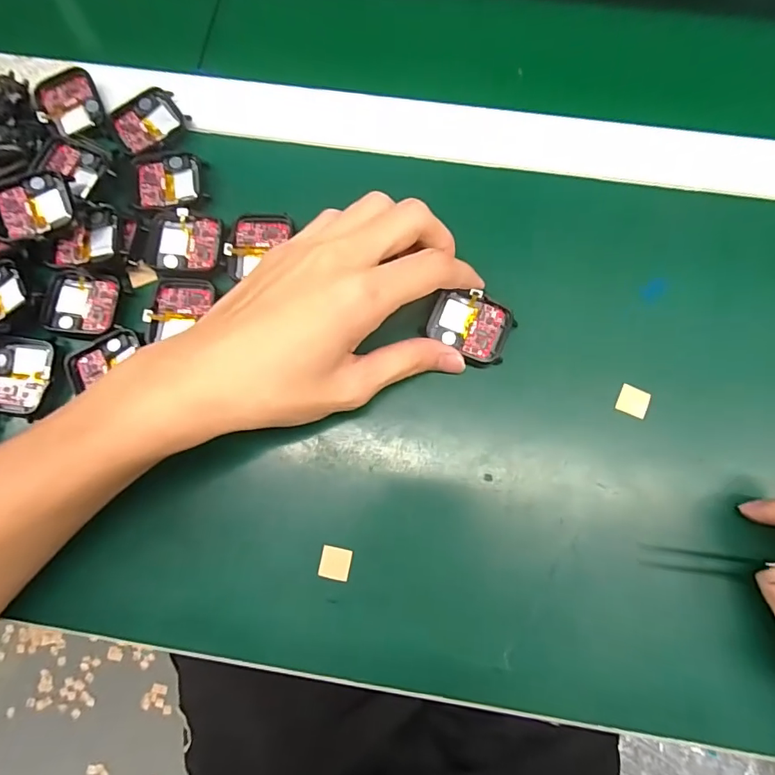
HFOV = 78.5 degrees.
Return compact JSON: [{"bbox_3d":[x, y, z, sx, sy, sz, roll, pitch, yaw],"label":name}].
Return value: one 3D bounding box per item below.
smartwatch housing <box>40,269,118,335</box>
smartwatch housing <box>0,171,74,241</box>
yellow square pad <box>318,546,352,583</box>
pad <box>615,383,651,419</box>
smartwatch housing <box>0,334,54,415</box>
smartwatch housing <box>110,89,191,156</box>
[{"bbox_3d":[-0.175,-0.049,0.271,0.038,0.008,0.035,5,77,2],"label":"smartwatch housing"},{"bbox_3d":[-0.200,-0.100,0.267,0.041,0.014,0.036,-15,81,-1],"label":"smartwatch housing"},{"bbox_3d":[-0.027,0.093,0.249,0.016,0.004,0.016,10,78,3],"label":"yellow square pad"},{"bbox_3d":[0.136,0.008,0.261,0.016,0.004,0.016,25,79,6],"label":"pad"},{"bbox_3d":[-0.206,-0.007,0.265,0.036,0.010,0.042,11,78,3],"label":"smartwatch housing"},{"bbox_3d":[-0.150,-0.167,0.296,0.042,0.006,0.040,-35,79,-6],"label":"smartwatch housing"}]

